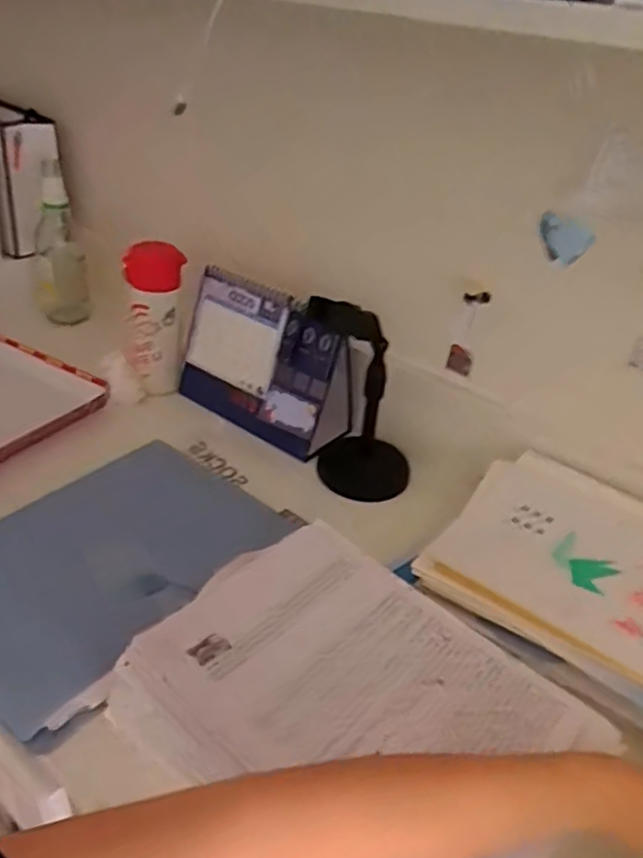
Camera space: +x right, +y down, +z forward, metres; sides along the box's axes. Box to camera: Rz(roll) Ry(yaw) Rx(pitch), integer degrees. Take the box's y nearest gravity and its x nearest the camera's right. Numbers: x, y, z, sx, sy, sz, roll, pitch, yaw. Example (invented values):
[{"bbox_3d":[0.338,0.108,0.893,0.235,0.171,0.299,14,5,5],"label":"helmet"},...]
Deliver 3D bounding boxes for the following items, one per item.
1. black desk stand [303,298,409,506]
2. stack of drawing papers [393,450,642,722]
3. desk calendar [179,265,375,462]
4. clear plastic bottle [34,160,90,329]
[{"bbox_3d":[0.048,-0.038,0.758,0.131,0.231,0.095,11,34,7],"label":"black desk stand"},{"bbox_3d":[0.260,0.133,0.599,0.305,0.060,0.209,28,40,29],"label":"stack of drawing papers"},{"bbox_3d":[-0.067,-0.090,0.858,0.229,0.169,0.114,23,37,24],"label":"desk calendar"},{"bbox_3d":[-0.391,-0.262,0.994,0.072,0.227,0.091,-9,37,-22],"label":"clear plastic bottle"}]

